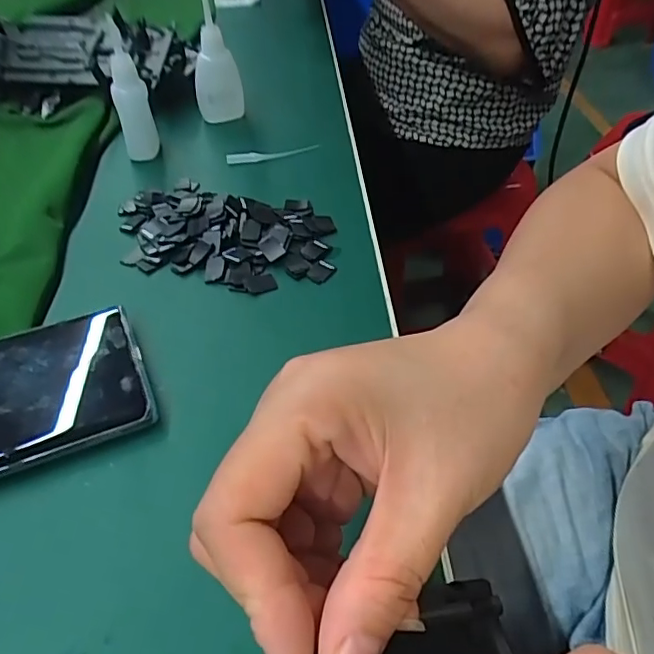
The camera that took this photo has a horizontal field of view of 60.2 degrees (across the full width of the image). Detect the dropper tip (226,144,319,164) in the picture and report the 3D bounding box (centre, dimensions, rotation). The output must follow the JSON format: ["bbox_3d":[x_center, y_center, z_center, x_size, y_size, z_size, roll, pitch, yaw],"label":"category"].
[{"bbox_3d":[-0.037,-0.119,0.395,0.064,0.010,0.007,-9,45,-10],"label":"dropper tip"}]

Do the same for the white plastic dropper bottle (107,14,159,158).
[{"bbox_3d":[-0.132,-0.157,0.378,0.023,0.080,0.020,-13,46,-12],"label":"white plastic dropper bottle"}]

